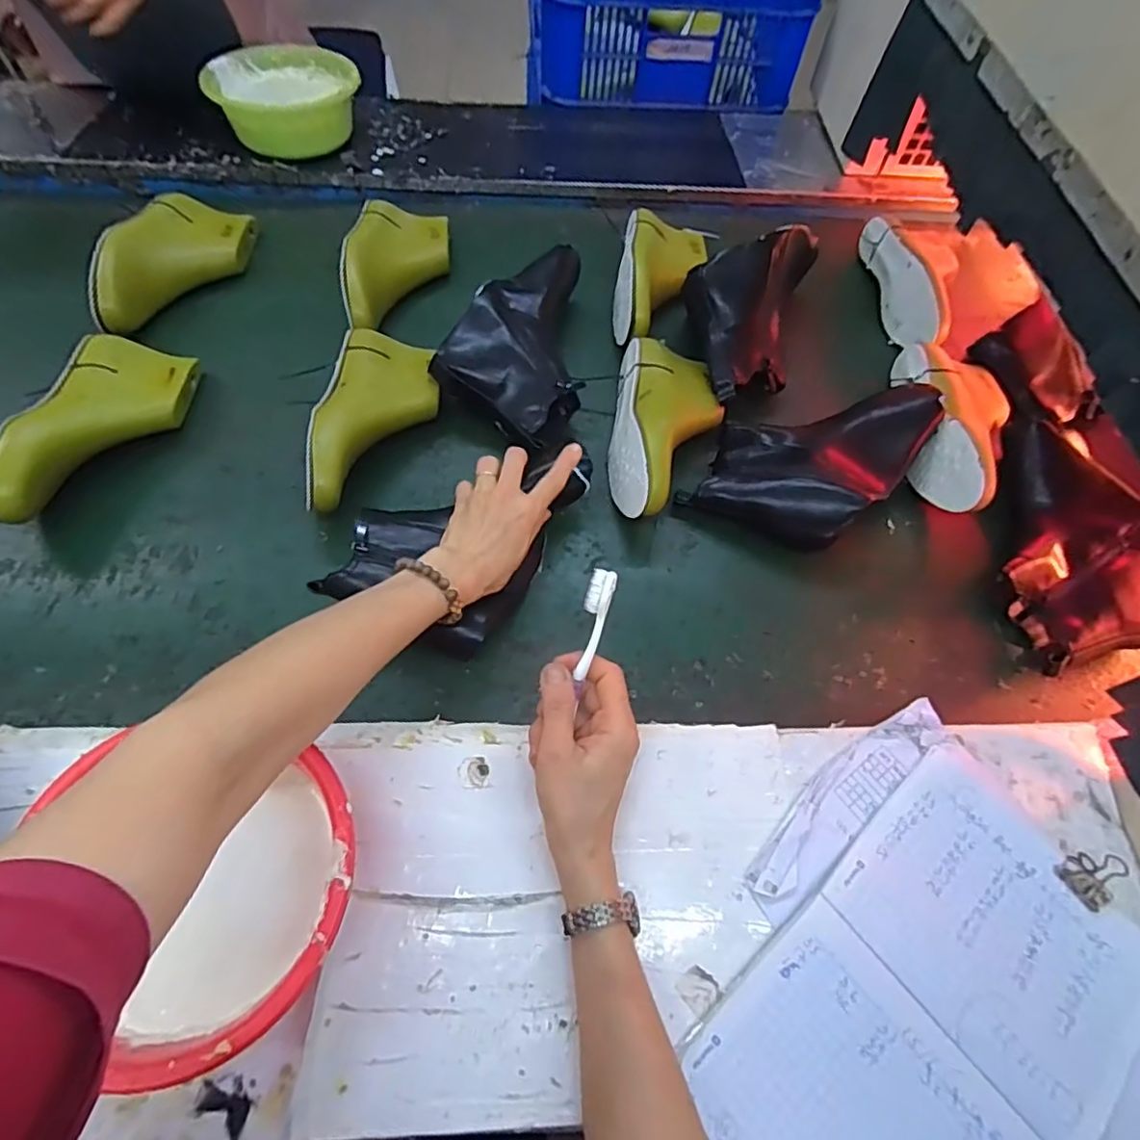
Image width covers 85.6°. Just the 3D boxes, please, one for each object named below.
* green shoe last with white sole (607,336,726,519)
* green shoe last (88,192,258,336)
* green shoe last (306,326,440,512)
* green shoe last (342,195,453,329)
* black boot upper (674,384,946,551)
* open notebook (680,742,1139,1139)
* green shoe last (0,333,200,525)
[{"bbox_3d":[0.099,-0.146,0.632,0.112,0.072,0.228,9,62,2],"label":"green shoe last with white sole"},{"bbox_3d":[-0.464,-0.360,0.715,0.101,0.075,0.227,10,62,2],"label":"green shoe last"},{"bbox_3d":[-0.186,-0.152,0.614,0.103,0.076,0.230,-1,62,-4],"label":"green shoe last"},{"bbox_3d":[-0.201,-0.355,0.724,0.106,0.072,0.215,-1,62,-3],"label":"green shoe last"},{"bbox_3d":[0.252,-0.120,0.630,0.152,0.064,0.248,42,68,18],"label":"black boot upper"},{"bbox_3d":[0.255,0.307,0.397,0.312,0.023,0.234,-37,70,-20],"label":"open notebook"},{"bbox_3d":[-0.453,-0.137,0.591,0.101,0.073,0.220,3,62,-1],"label":"green shoe last"}]

